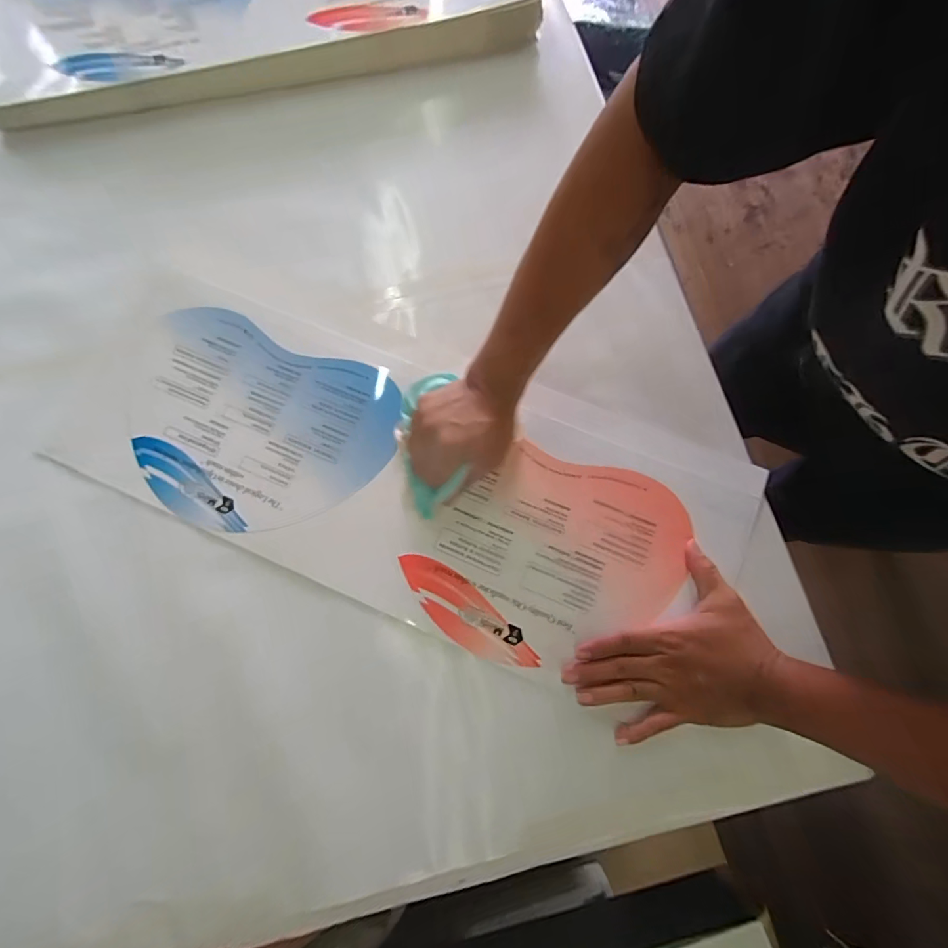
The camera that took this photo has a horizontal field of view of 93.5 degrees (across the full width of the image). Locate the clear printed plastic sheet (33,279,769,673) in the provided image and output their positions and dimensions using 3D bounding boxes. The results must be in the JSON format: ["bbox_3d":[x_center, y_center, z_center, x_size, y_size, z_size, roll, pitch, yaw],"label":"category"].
[{"bbox_3d":[-0.085,-0.015,0.455,0.691,0.012,0.271,22,78,6],"label":"clear printed plastic sheet"}]

